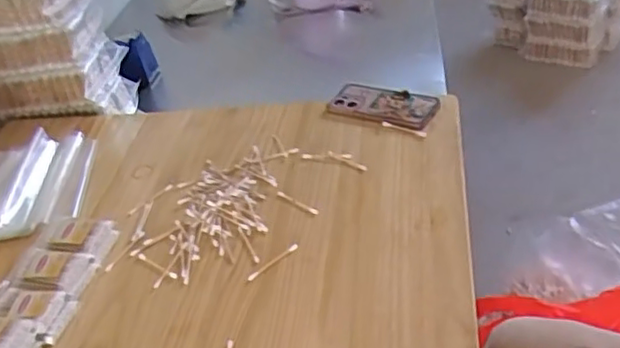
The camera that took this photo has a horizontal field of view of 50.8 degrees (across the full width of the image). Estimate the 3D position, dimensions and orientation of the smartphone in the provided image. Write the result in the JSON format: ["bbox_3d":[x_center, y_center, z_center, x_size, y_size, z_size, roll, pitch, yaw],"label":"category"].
[{"bbox_3d":[0.112,-0.108,0.996,0.164,0.016,0.072,15,58,32],"label":"smartphone"}]

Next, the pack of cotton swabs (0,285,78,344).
[{"bbox_3d":[-0.317,0.155,0.745,0.092,0.038,0.059,9,41,24],"label":"pack of cotton swabs"}]

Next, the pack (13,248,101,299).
[{"bbox_3d":[-0.306,0.123,0.782,0.083,0.033,0.064,-1,37,15],"label":"pack"}]

